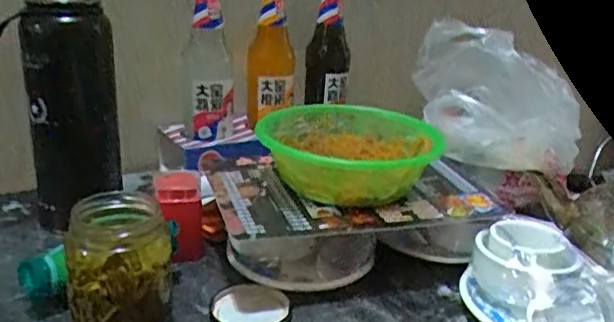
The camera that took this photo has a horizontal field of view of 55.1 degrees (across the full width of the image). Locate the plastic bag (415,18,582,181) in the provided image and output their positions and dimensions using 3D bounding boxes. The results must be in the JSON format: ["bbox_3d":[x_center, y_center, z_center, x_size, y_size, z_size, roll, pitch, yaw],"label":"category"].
[{"bbox_3d":[0.229,-0.078,0.702,0.179,0.151,0.090,1,22,-5],"label":"plastic bag"}]

